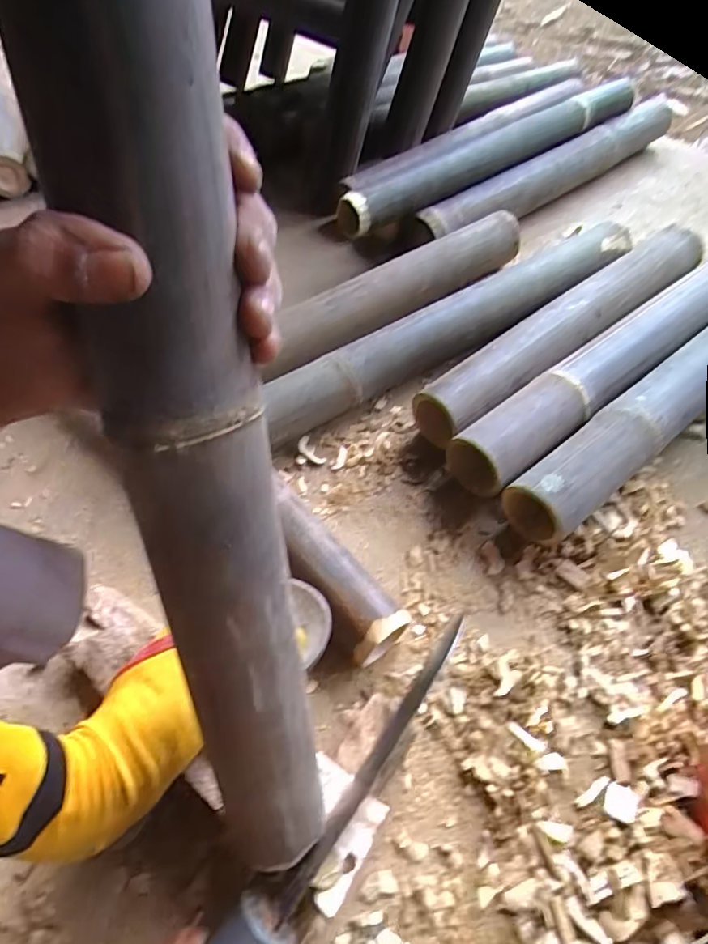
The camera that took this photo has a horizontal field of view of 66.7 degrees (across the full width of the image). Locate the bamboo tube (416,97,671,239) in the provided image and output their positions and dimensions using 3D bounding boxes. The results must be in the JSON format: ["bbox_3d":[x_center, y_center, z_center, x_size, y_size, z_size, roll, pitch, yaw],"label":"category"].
[{"bbox_3d":[0.314,-0.466,0.825,0.524,0.043,0.049,-32,58,-18],"label":"bamboo tube"}]

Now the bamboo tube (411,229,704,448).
[{"bbox_3d":[0.258,-0.168,0.650,0.463,0.079,0.073,-33,58,-19],"label":"bamboo tube"}]

